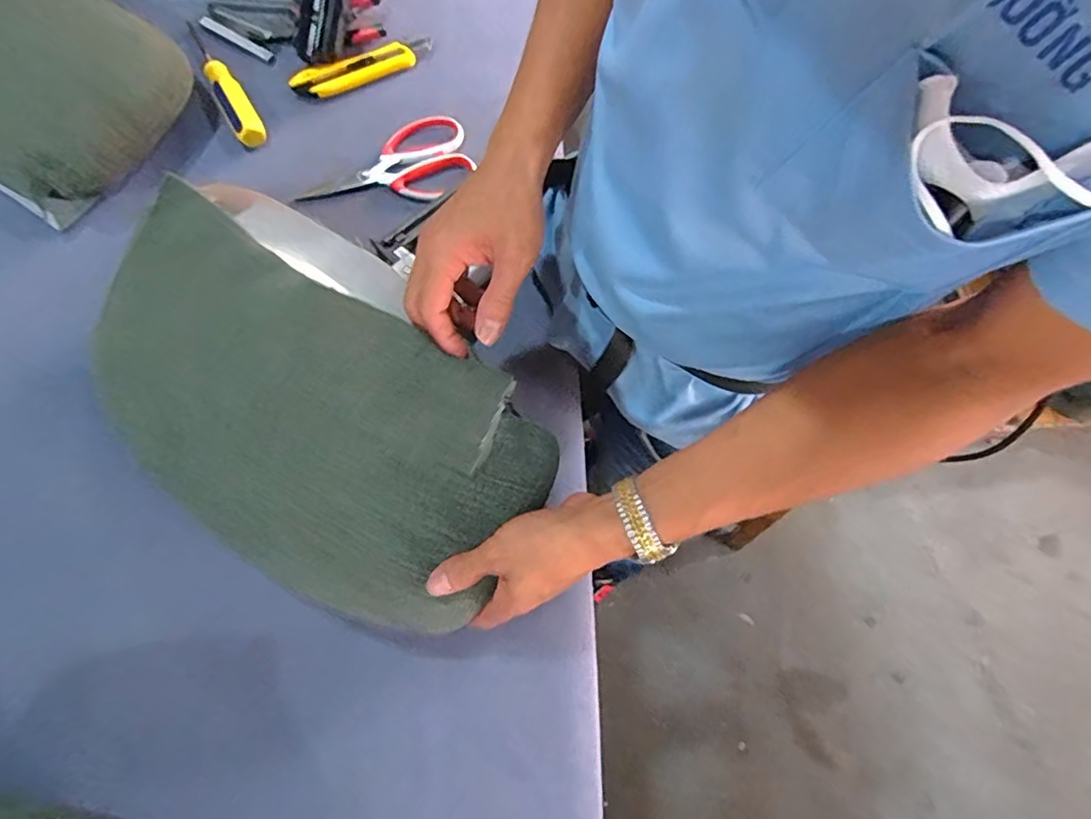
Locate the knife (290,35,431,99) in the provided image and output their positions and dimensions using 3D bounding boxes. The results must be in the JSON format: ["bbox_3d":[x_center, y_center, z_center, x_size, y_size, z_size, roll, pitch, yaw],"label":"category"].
[{"bbox_3d":[-0.208,-0.390,0.641,0.162,0.012,0.036,-23,75,-7],"label":"knife"}]

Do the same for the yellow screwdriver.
[{"bbox_3d":[-0.371,-0.379,0.633,0.031,0.034,0.203,-31,77,-9],"label":"yellow screwdriver"}]

